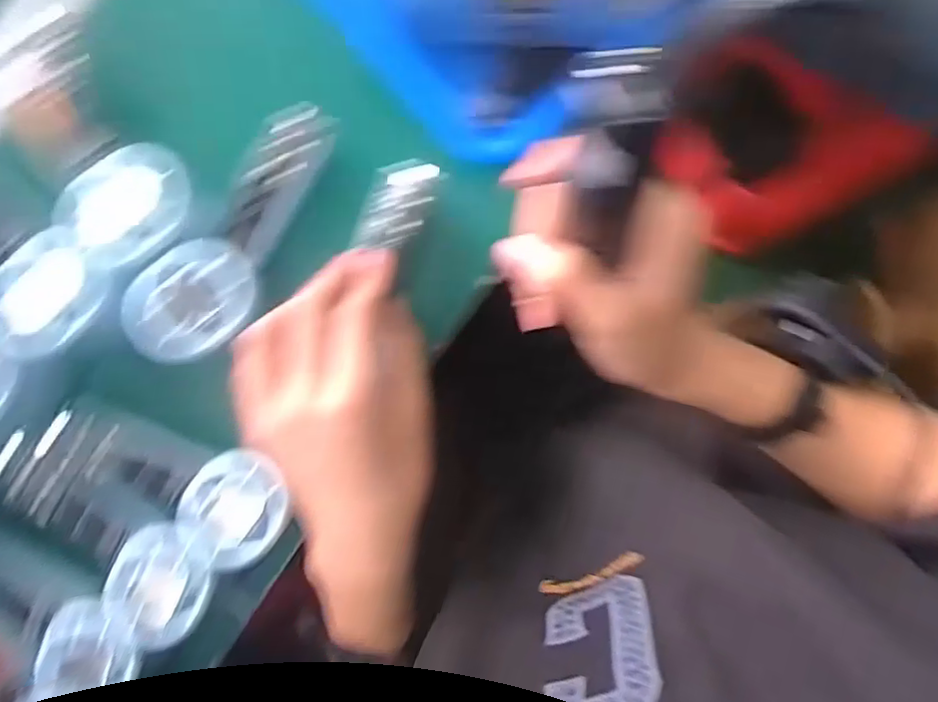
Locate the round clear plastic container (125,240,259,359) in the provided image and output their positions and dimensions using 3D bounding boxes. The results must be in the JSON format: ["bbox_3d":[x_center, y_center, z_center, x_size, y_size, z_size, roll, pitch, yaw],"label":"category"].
[{"bbox_3d":[-0.157,-0.029,0.355,0.072,0.025,0.058,-32,96,-1],"label":"round clear plastic container"}]

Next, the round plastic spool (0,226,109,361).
[{"bbox_3d":[-0.236,-0.032,0.350,0.068,0.027,0.058,-44,96,0],"label":"round plastic spool"}]

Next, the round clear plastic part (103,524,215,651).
[{"bbox_3d":[-0.178,0.134,0.361,0.058,0.029,0.065,16,93,-5],"label":"round clear plastic part"}]

